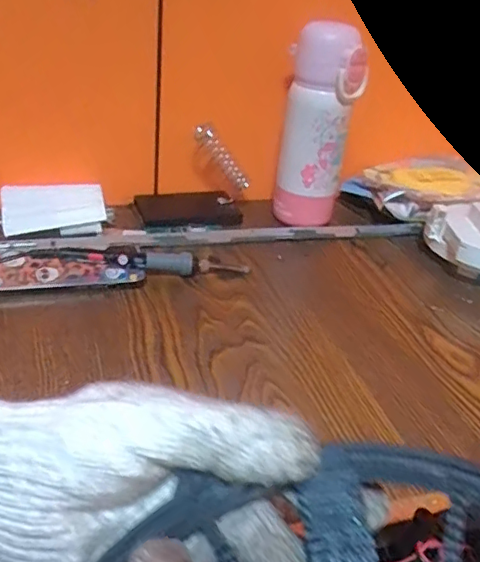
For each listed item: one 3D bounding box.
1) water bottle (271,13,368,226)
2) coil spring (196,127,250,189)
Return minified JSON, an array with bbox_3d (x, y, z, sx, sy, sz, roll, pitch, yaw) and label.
[{"bbox_3d":[0.078,-0.151,0.590,0.057,0.210,0.059,5,33,-3],"label":"water bottle"},{"bbox_3d":[-0.017,-0.134,0.614,0.015,0.090,0.010,-37,37,8],"label":"coil spring"}]

